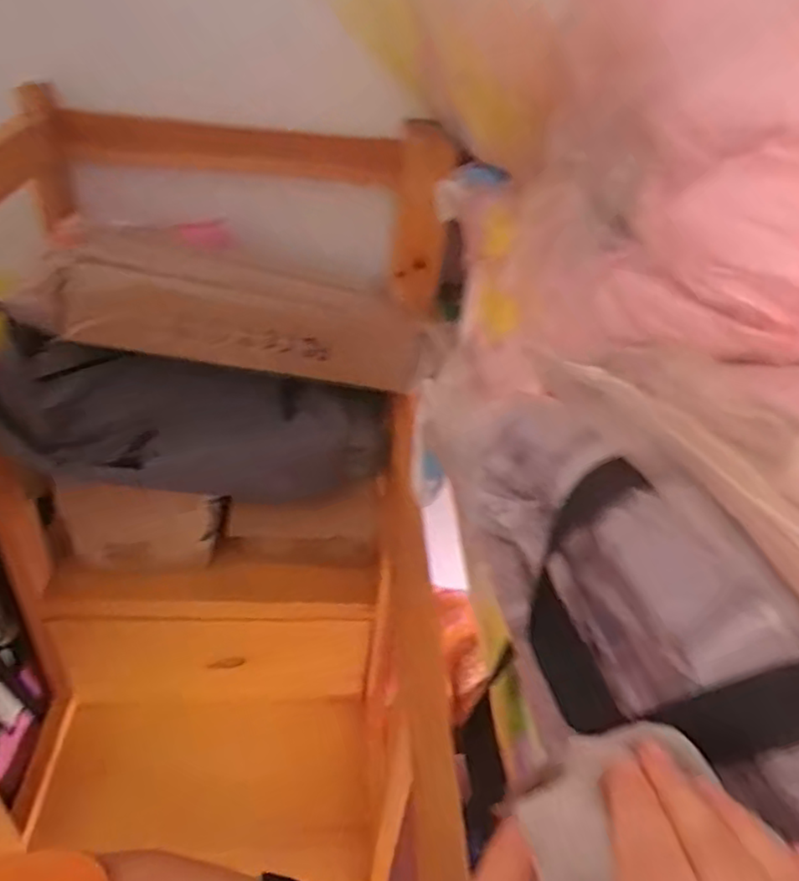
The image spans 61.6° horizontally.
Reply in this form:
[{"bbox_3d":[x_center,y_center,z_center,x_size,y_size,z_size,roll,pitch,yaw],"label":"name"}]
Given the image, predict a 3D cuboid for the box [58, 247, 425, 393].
[{"bbox_3d":[-0.166,-0.137,0.775,0.396,0.098,0.088,5,35,-29],"label":"box"}]

